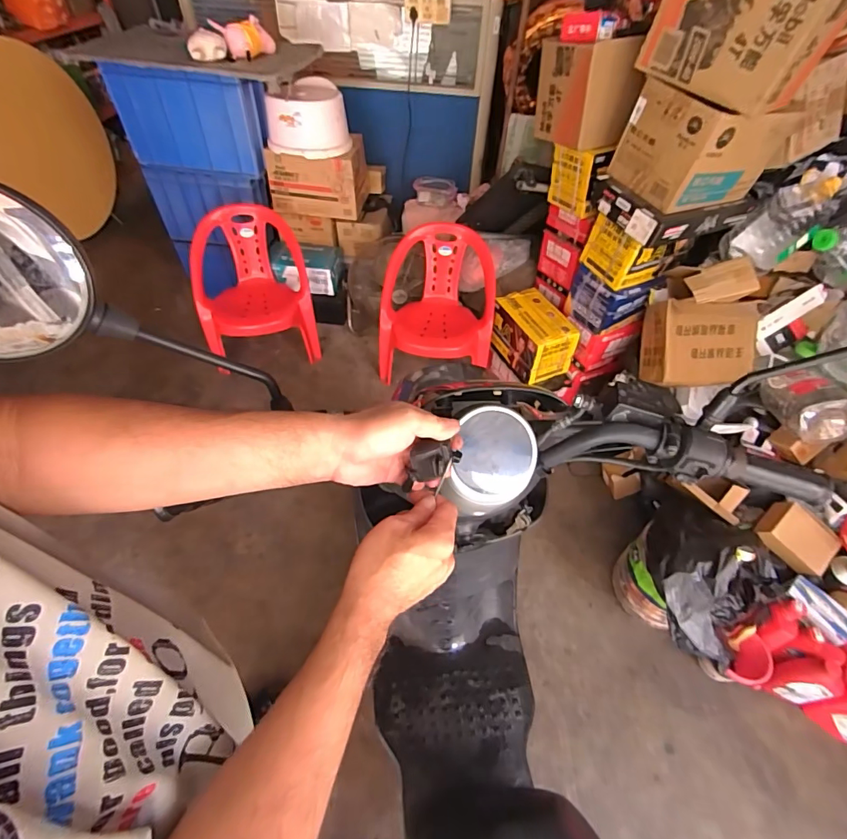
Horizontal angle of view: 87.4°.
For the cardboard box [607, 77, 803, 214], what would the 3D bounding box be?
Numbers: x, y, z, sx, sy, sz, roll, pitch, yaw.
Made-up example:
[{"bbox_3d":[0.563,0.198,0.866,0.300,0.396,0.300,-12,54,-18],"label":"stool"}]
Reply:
[{"bbox_3d":[0.819,-0.817,1.312,0.416,0.247,0.285,-23,54,-21],"label":"cardboard box"}]

